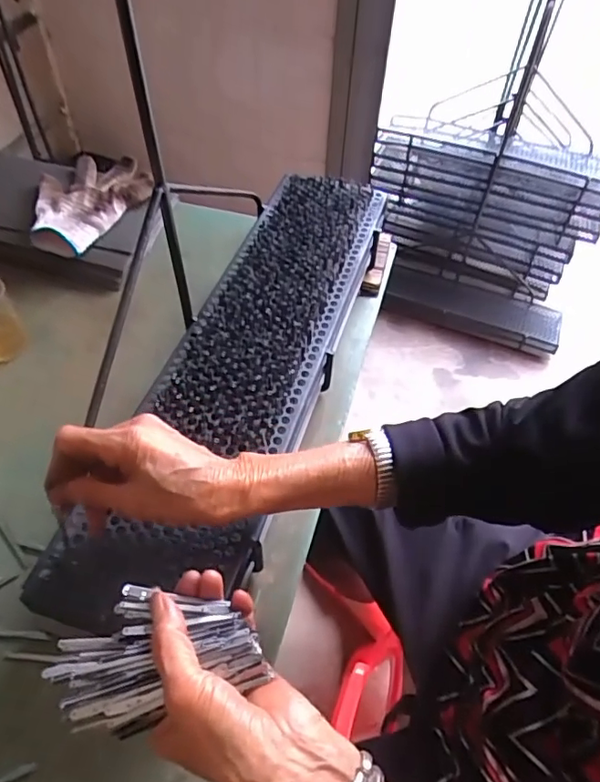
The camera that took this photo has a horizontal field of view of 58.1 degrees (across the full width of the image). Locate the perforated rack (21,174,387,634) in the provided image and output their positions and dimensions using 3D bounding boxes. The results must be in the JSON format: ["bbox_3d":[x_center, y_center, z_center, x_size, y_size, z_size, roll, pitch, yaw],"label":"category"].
[{"bbox_3d":[-0.043,-0.040,0.547,0.153,0.033,0.587,18,57,9],"label":"perforated rack"}]

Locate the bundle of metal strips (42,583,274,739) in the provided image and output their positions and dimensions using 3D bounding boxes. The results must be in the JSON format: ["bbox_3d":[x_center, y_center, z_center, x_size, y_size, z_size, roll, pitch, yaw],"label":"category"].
[{"bbox_3d":[-0.084,0.152,0.319,0.112,0.015,0.072,-14,53,-16],"label":"bundle of metal strips"}]

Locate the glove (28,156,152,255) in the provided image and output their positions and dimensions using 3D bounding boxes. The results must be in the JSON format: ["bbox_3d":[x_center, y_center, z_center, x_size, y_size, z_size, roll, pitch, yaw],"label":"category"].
[{"bbox_3d":[-0.293,-0.259,0.729,0.136,0.039,0.190,29,55,19],"label":"glove"}]

